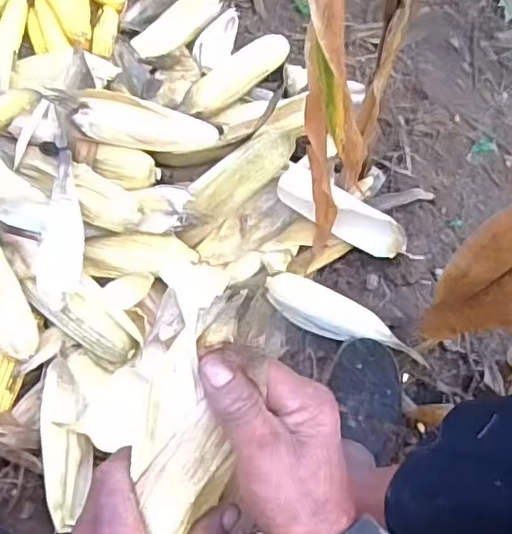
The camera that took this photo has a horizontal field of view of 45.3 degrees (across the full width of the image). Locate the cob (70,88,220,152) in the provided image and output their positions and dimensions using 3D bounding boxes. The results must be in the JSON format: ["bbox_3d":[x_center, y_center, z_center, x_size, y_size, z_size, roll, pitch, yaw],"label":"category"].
[{"bbox_3d":[-0.152,-0.203,0.888,0.230,0.048,0.062,2,54,-40],"label":"cob"}]

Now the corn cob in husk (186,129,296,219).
[{"bbox_3d":[-0.022,-0.137,0.898,0.186,0.043,0.062,-39,67,-5],"label":"corn cob in husk"}]

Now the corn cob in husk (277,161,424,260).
[{"bbox_3d":[0.131,-0.068,0.904,0.225,0.065,0.058,33,66,17],"label":"corn cob in husk"}]

